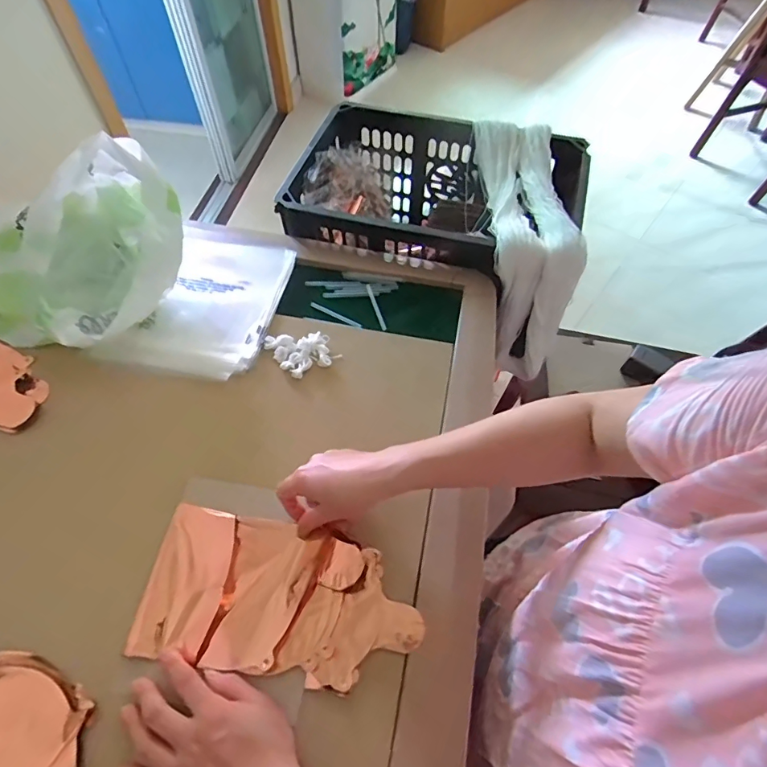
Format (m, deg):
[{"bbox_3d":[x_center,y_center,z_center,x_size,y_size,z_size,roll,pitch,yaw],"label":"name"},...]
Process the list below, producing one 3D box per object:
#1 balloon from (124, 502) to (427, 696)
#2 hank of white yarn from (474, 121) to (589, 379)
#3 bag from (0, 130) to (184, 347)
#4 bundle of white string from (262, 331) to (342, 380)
[{"bbox_3d":[-0.091,0.197,0.426,0.246,0.021,0.127,8,57,4],"label":"balloon"},{"bbox_3d":[0.211,-0.229,0.732,0.112,0.215,0.397,1,73,-1],"label":"hank of white yarn"},{"bbox_3d":[-0.362,-0.171,0.568,0.198,0.154,0.255,3,57,0],"label":"bag"},{"bbox_3d":[-0.103,-0.045,0.575,0.068,0.018,0.076,-33,63,-21],"label":"bundle of white string"}]

